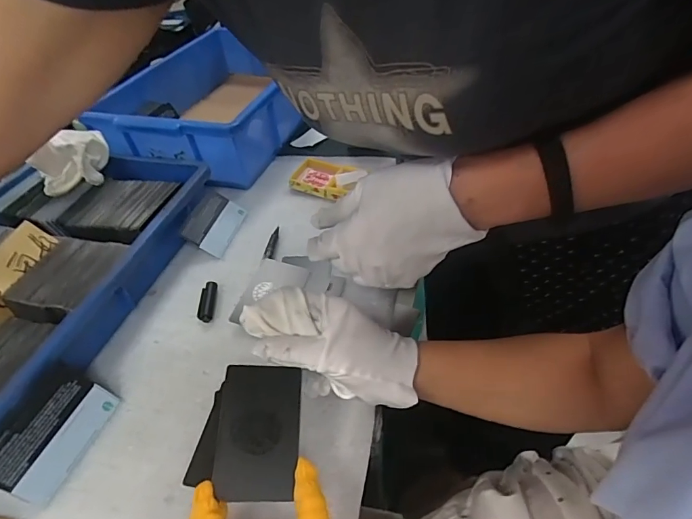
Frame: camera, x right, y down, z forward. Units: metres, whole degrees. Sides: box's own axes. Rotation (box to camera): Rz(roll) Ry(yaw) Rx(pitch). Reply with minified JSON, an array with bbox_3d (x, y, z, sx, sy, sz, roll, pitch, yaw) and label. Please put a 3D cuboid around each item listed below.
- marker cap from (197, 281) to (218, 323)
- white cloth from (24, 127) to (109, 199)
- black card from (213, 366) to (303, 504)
[{"bbox_3d":[-0.142,0.043,0.439,0.016,0.011,0.045,-2,46,-1],"label":"marker cap"},{"bbox_3d":[-0.318,-0.117,0.499,0.082,0.061,0.043,-25,47,-18],"label":"white cloth"},{"bbox_3d":[-0.059,0.116,0.294,0.053,0.004,0.084,7,59,-13],"label":"black card"}]

